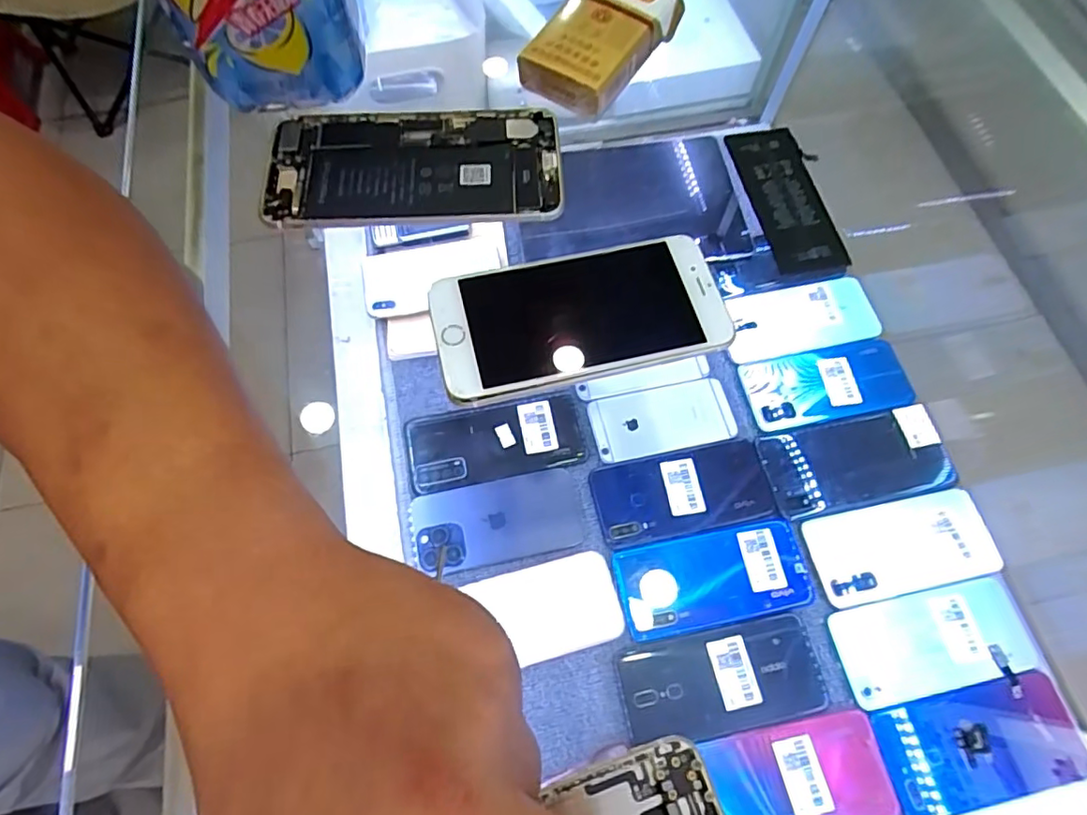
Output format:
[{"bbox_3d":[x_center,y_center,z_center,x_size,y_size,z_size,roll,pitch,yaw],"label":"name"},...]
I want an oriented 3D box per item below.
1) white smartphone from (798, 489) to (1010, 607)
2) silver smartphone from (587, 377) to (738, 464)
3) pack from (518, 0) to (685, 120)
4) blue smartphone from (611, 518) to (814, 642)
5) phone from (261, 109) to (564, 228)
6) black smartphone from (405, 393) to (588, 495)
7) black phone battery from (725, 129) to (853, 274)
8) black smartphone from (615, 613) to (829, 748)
[{"bbox_3d":[0.315,0.121,0.504,0.160,0.004,0.076,-11,67,-5],"label":"white smartphone"},{"bbox_3d":[0.114,0.012,0.553,0.135,0.005,0.066,-10,67,-5],"label":"silver smartphone"},{"bbox_3d":[0.032,-0.216,0.335,0.058,0.028,0.096,31,69,13],"label":"pack"},{"bbox_3d":[0.145,0.146,0.495,0.162,0.005,0.076,-9,67,-4],"label":"blue smartphone"},{"bbox_3d":[-0.070,-0.130,0.311,0.155,0.008,0.078,-3,66,-2],"label":"phone"},{"bbox_3d":[-0.045,0.032,0.542,0.163,0.009,0.075,-9,67,-4],"label":"black smartphone"},{"bbox_3d":[0.130,-0.112,0.307,0.038,0.007,0.093,-10,69,1],"label":"black phone battery"},{"bbox_3d":[0.145,0.218,0.461,0.155,0.005,0.073,-11,67,-5],"label":"black smartphone"}]

